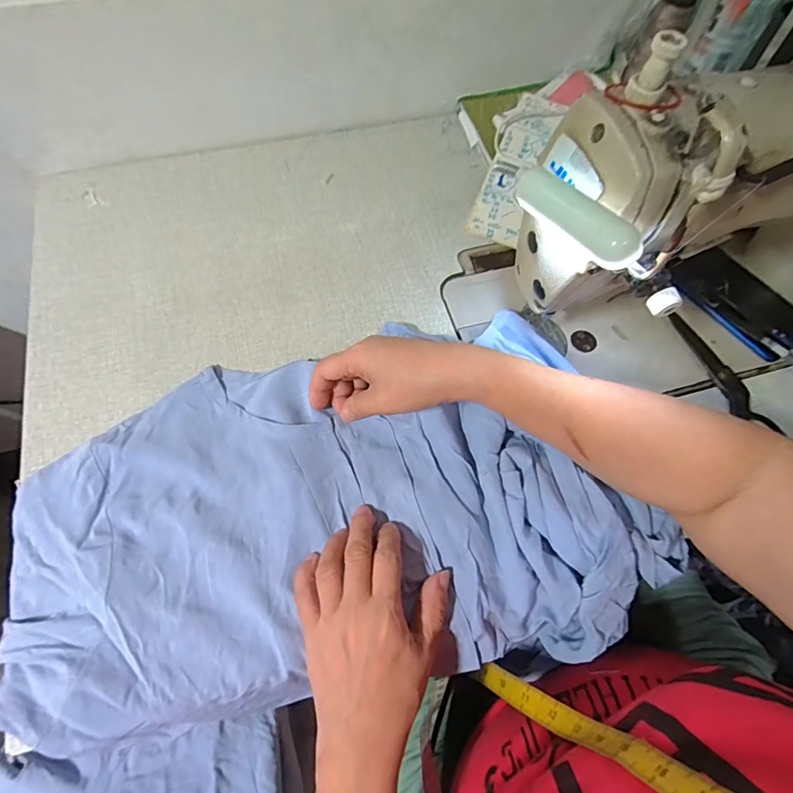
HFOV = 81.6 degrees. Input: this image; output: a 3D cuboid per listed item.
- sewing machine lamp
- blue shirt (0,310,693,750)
[{"bbox_3d":[0.094,-0.101,0.250,0.018,0.023,0.089,-29,69,-15],"label":"sewing machine lamp"},{"bbox_3d":[-0.041,0.081,0.363,0.472,0.042,0.265,-5,65,-4],"label":"blue shirt"}]

